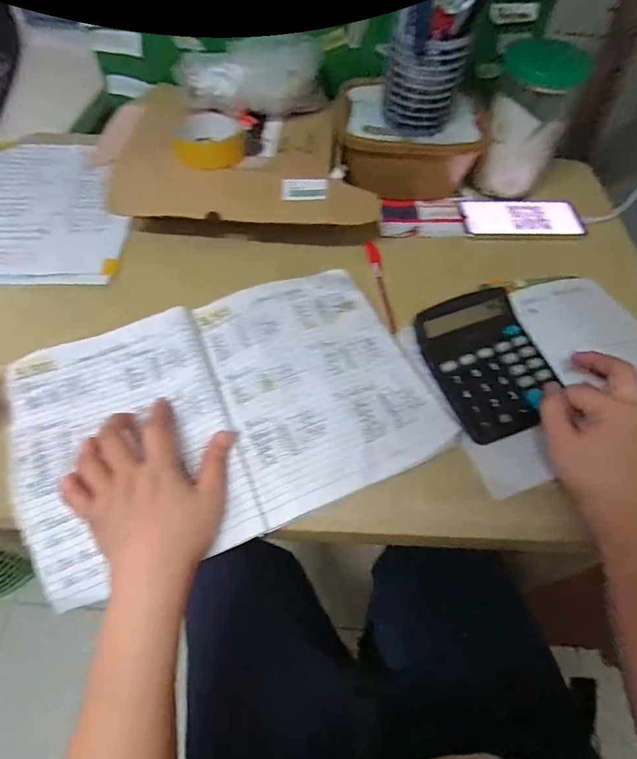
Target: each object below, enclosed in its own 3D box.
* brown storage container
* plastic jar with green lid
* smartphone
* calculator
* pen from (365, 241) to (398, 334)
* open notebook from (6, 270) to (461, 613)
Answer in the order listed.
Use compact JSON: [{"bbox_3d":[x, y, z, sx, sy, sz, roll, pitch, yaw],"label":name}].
[{"bbox_3d":[0.112,-0.325,0.602,0.184,0.088,0.132,-5,57,-7],"label":"brown storage container"},{"bbox_3d":[0.263,-0.331,0.571,0.093,0.161,0.084,12,57,4],"label":"plastic jar with green lid"},{"bbox_3d":[0.268,-0.216,0.595,0.154,0.009,0.072,-2,61,-2],"label":"smartphone"},{"bbox_3d":[0.172,-0.019,0.435,0.113,0.035,0.140,-16,59,-14],"label":"calculator"},{"bbox_3d":[0.075,-0.109,0.517,0.015,0.011,0.137,-6,58,-8],"label":"pen"},{"bbox_3d":[-0.089,0.026,0.424,0.367,0.019,0.245,-20,62,-11],"label":"open notebook"}]

